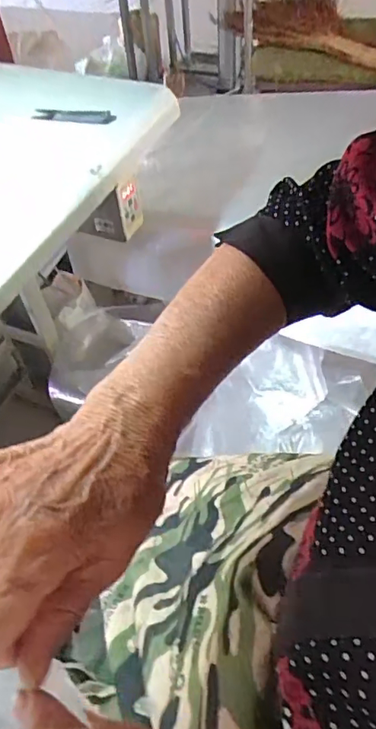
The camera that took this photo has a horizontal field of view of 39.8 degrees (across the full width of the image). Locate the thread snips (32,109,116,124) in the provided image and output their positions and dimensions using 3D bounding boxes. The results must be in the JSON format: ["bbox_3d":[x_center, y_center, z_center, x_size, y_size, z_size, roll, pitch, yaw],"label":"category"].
[{"bbox_3d":[-0.137,-0.298,0.621,0.113,0.019,0.012,17,55,18],"label":"thread snips"}]

